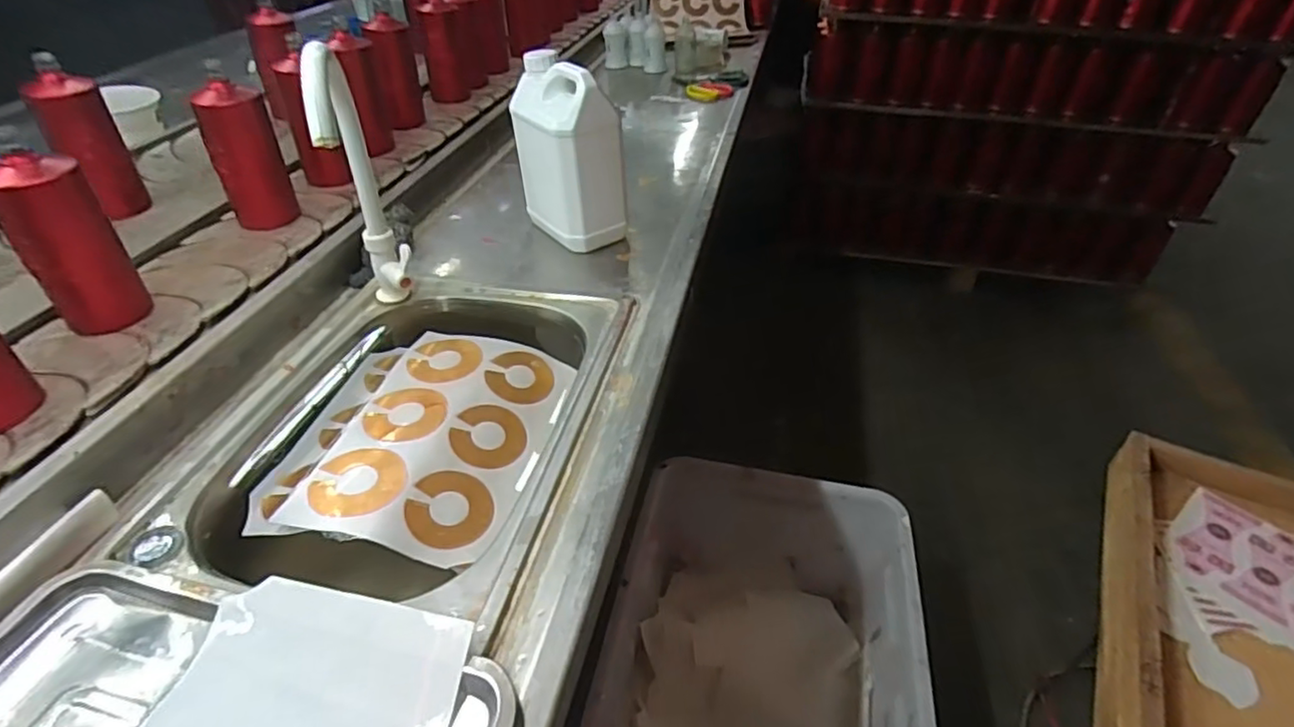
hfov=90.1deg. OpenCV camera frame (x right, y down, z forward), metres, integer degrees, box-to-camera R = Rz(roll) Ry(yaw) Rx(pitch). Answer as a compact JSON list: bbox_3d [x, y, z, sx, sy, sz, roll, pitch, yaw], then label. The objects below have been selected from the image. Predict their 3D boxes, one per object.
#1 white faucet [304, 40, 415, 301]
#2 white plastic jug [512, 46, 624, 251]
[{"bbox_3d":[-0.291,-0.172,0.673,0.044,0.294,0.163,-12,43,-16],"label":"white faucet"},{"bbox_3d":[-0.104,-0.281,0.876,0.089,0.221,0.155,-25,48,-28],"label":"white plastic jug"}]

